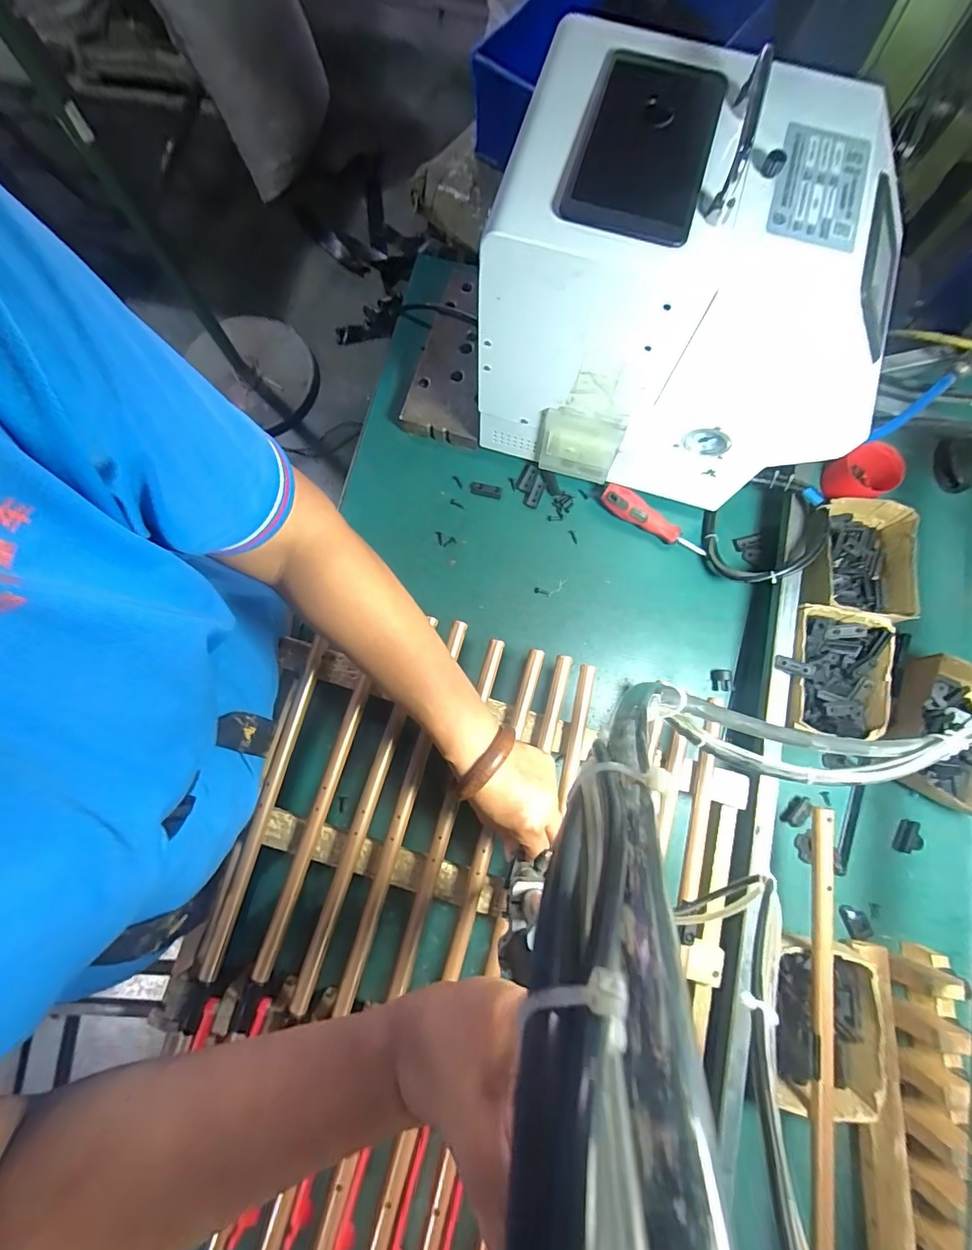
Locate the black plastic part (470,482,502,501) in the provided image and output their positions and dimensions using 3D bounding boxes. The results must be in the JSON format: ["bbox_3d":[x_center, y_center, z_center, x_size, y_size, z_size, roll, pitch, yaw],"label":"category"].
[{"bbox_3d":[0.000,-0.168,0.599,0.041,0.006,0.017,17,79,3],"label":"black plastic part"}]

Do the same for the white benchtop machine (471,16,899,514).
[{"bbox_3d":[0.179,-0.282,0.478,0.337,0.300,0.191,15,79,2],"label":"white benchtop machine"}]

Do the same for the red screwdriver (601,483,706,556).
[{"bbox_3d":[0.200,-0.123,0.576,0.137,0.032,0.026,32,80,5],"label":"red screwdriver"}]

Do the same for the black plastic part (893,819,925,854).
[{"bbox_3d":[0.457,0.229,0.517,0.030,0.006,0.035,22,80,3],"label":"black plastic part"}]

